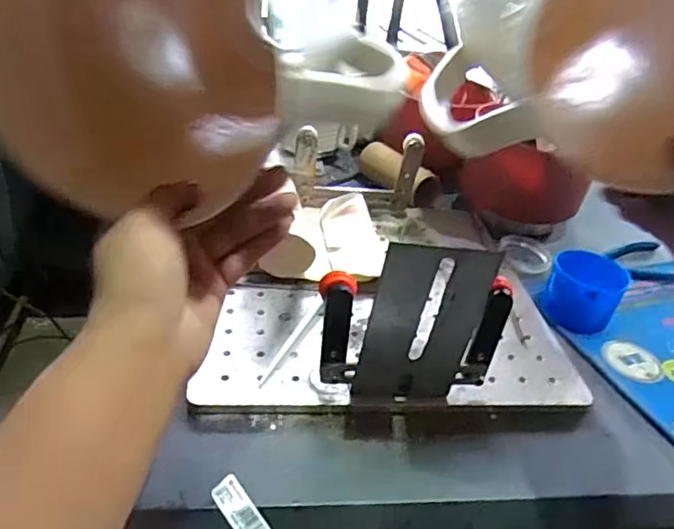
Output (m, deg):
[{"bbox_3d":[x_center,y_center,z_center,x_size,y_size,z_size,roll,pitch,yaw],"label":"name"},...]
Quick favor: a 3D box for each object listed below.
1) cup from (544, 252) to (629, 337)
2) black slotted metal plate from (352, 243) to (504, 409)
[{"bbox_3d":[0.223,0.024,0.521,0.062,0.051,0.058,5,32,-3],"label":"cup"},{"bbox_3d":[0.055,0.047,0.376,0.070,0.133,0.009,6,33,-7],"label":"black slotted metal plate"}]

